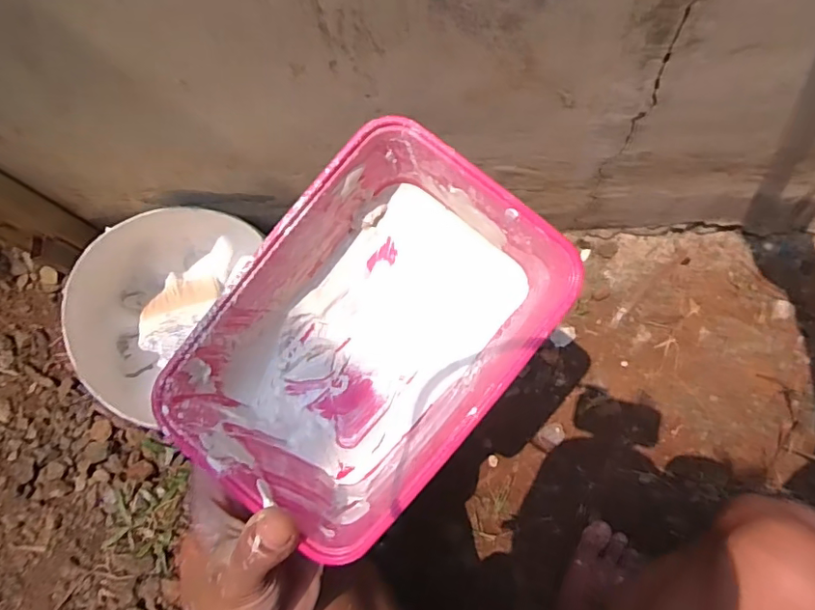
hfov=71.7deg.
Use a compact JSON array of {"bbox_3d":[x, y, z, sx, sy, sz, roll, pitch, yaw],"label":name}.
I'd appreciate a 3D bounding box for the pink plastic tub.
[{"bbox_3d":[-0.017,0.018,0.265,0.119,0.068,0.168,38,85,8],"label":"pink plastic tub"}]

